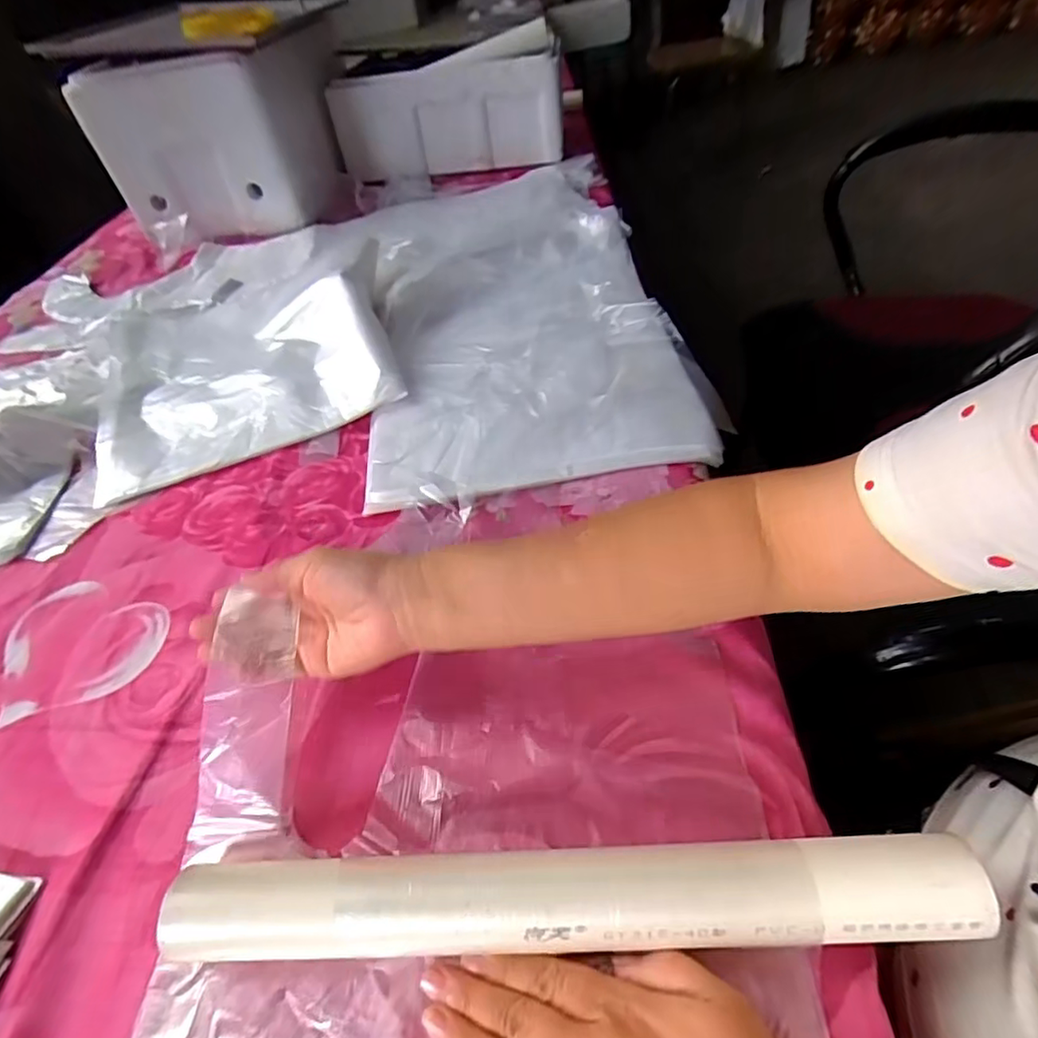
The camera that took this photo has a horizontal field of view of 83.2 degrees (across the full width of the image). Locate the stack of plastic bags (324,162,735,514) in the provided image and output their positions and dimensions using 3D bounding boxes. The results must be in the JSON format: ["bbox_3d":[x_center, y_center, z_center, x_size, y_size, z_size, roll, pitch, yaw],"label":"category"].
[{"bbox_3d":[-0.015,-0.275,0.694,0.324,0.076,0.697,-9,45,-3],"label":"stack of plastic bags"}]

